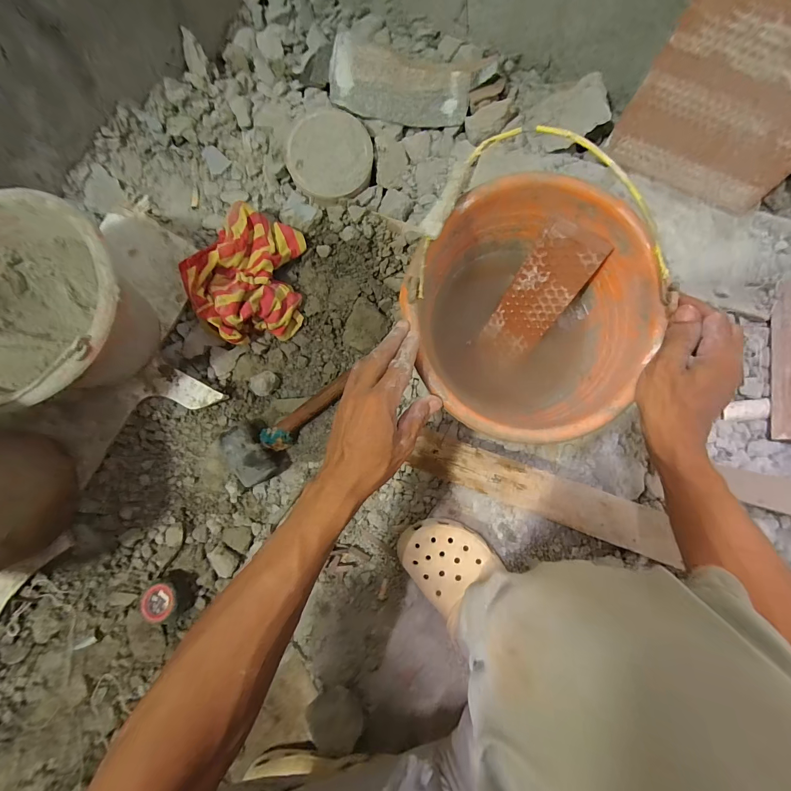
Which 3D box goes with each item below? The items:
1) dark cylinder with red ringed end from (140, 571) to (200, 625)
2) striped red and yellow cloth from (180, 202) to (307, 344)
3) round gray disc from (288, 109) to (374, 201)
[{"bbox_3d":[-0.349,0.309,0.527,0.062,0.042,0.060,-19,81,1],"label":"dark cylinder with red ringed end"},{"bbox_3d":[-0.238,-0.194,0.547,0.164,0.080,0.216,1,82,4],"label":"striped red and yellow cloth"},{"bbox_3d":[-0.112,-0.421,0.595,0.137,0.034,0.145,-1,82,4],"label":"round gray disc"}]

